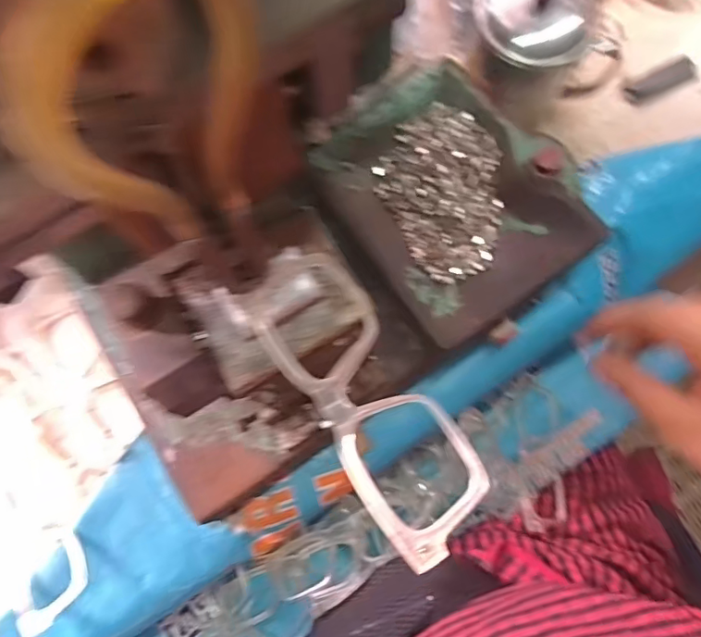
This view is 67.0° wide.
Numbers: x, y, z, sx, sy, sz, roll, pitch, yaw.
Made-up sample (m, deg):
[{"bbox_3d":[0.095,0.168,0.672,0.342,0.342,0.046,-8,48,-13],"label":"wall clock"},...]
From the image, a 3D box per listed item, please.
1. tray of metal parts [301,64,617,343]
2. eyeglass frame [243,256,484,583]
[{"bbox_3d":[0.072,-0.093,0.388,0.145,0.020,0.188,-31,78,-7],"label":"tray of metal parts"},{"bbox_3d":[0.006,0.032,0.222,0.047,0.020,0.135,-32,78,-8],"label":"eyeglass frame"}]

